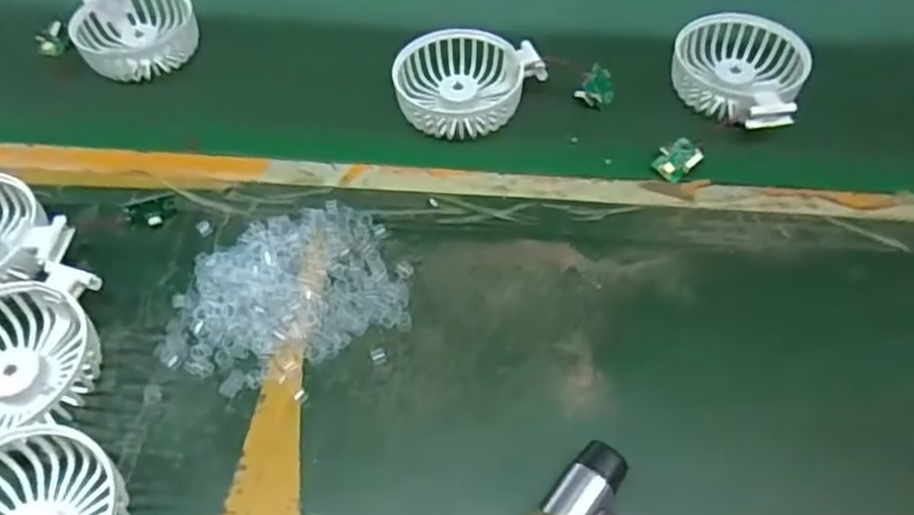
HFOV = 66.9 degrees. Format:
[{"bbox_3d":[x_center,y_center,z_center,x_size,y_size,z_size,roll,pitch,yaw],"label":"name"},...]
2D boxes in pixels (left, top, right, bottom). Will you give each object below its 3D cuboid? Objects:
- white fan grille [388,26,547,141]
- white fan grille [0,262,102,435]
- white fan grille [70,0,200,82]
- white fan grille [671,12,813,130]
[{"bbox_3d":[0.008,-0.124,0.492,0.101,0.028,0.083,2,55,4],"label":"white fan grille"},{"bbox_3d":[-0.238,0.053,0.367,0.083,0.032,0.094,-6,55,-2],"label":"white fan grille"},{"bbox_3d":[-0.252,-0.180,0.545,0.087,0.032,0.086,-1,55,1],"label":"white fan grille"},{"bbox_3d":[0.200,-0.134,0.492,0.090,0.027,0.100,25,59,18],"label":"white fan grille"}]

